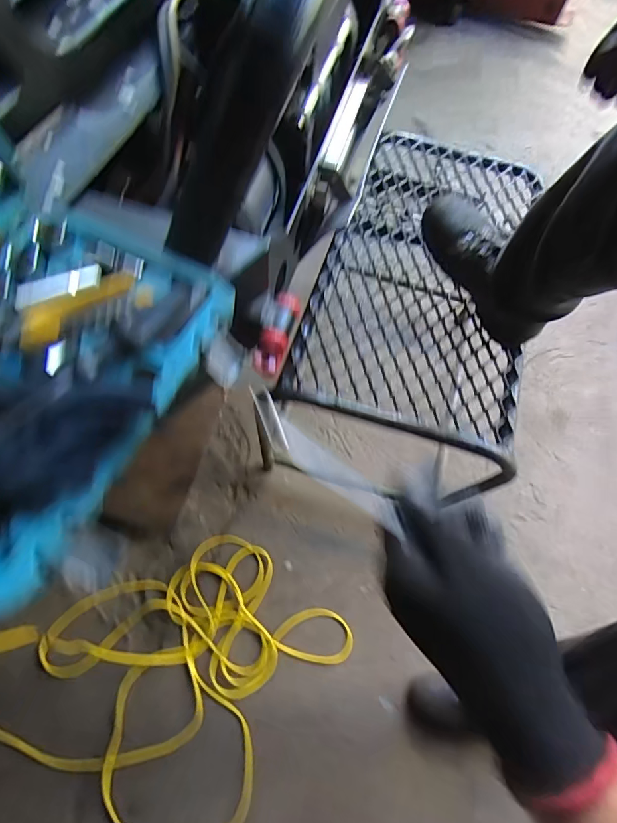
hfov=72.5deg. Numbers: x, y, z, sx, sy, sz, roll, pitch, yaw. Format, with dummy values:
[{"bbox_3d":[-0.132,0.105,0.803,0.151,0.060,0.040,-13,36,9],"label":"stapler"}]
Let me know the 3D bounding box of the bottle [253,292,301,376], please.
[{"bbox_3d":[-0.039,-0.091,0.480,0.035,0.026,0.099,15,79,4],"label":"bottle"}]

